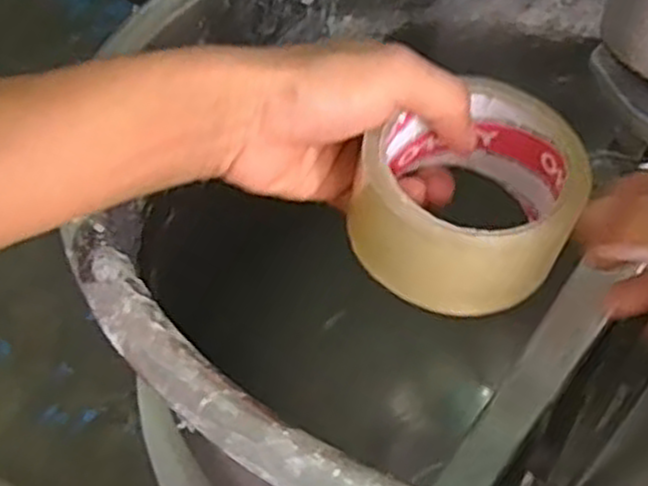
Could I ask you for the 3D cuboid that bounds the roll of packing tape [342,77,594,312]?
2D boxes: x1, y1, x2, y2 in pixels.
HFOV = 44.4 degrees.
[{"bbox_3d":[0.064,-0.019,0.338,0.086,0.053,0.092,1,45,-1],"label":"roll of packing tape"}]

